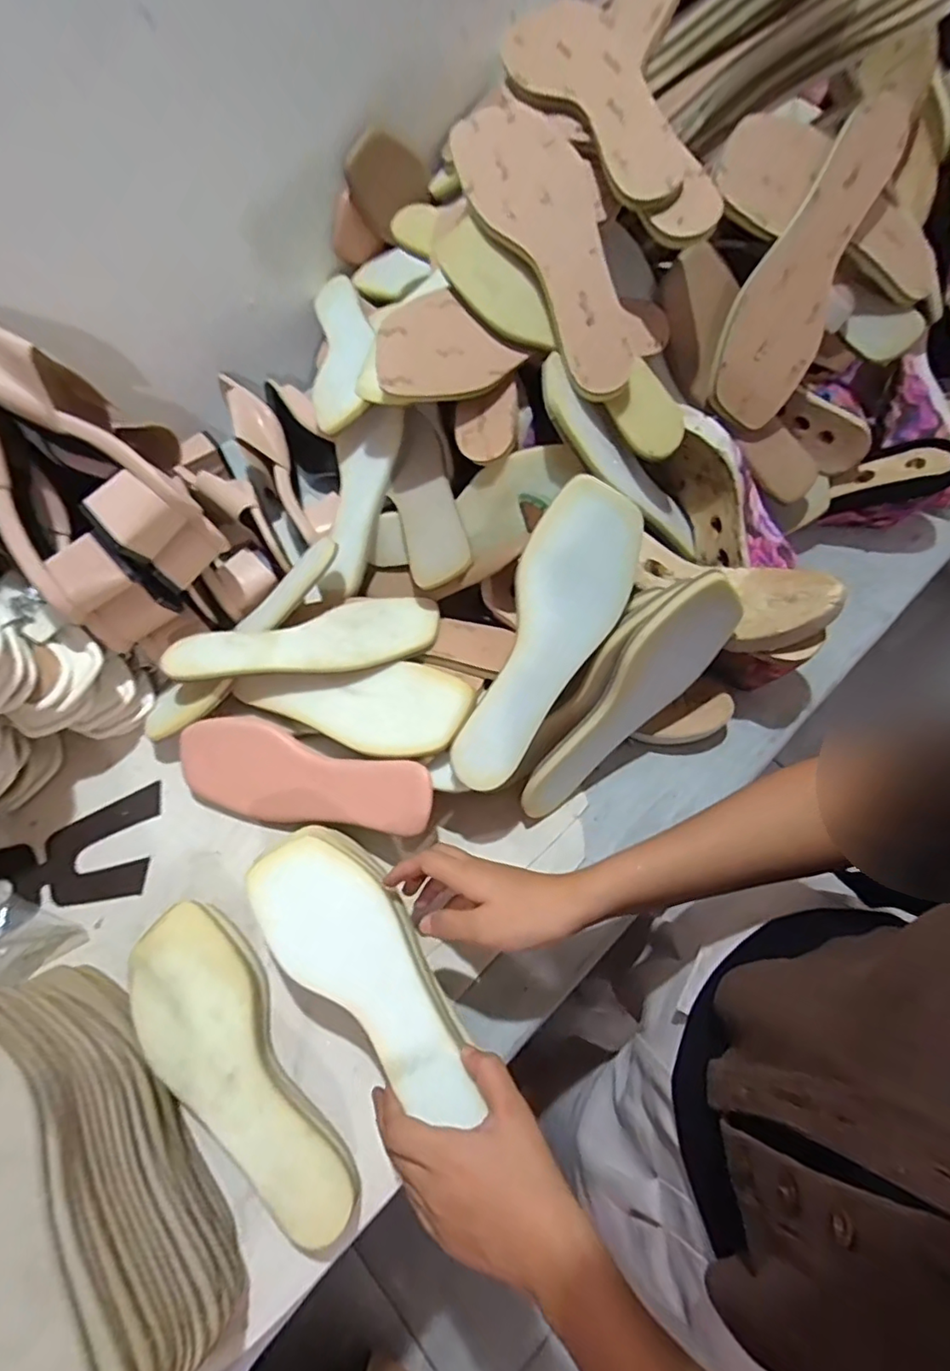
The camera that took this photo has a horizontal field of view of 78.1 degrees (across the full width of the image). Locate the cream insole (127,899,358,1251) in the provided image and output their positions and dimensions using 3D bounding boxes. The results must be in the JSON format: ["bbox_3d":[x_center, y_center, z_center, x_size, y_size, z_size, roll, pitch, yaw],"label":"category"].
[{"bbox_3d":[-0.174,0.278,0.430,0.084,0.034,0.242,-38,68,-19],"label":"cream insole"}]

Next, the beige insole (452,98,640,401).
[{"bbox_3d":[0.064,-0.344,0.460,0.082,0.028,0.232,-27,92,-9],"label":"beige insole"}]

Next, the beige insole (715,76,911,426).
[{"bbox_3d":[0.282,-0.358,0.494,0.026,0.101,0.247,41,109,52],"label":"beige insole"}]

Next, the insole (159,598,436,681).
[{"bbox_3d":[-0.151,-0.036,0.518,0.238,0.011,0.078,-13,49,-7],"label":"insole"}]

